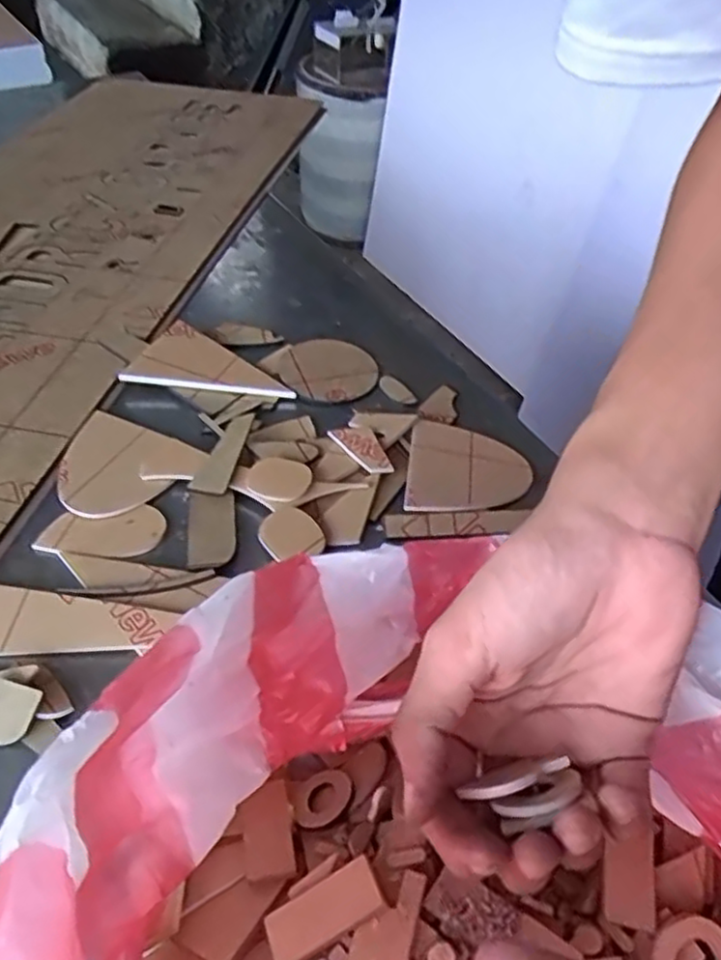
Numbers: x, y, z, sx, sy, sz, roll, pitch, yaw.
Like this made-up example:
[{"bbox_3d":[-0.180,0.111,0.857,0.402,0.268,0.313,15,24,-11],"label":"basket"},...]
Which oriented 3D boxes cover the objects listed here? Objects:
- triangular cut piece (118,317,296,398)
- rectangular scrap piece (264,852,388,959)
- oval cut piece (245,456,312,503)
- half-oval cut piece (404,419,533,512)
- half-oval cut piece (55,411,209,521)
[{"bbox_3d":[-0.103,-0.090,0.504,0.113,0.007,0.072,7,45,1],"label":"triangular cut piece"},{"bbox_3d":[-0.013,0.152,0.245,0.042,0.005,0.019,-32,50,-2],"label":"rectangular scrap piece"},{"bbox_3d":[-0.048,-0.001,0.417,0.037,0.005,0.036,26,49,20],"label":"oval cut piece"},{"bbox_3d":[0.068,-0.009,0.431,0.072,0.007,0.082,7,46,3],"label":"half-oval cut piece"},{"bbox_3d":[-0.150,-0.009,0.424,0.088,0.004,0.074,23,49,18],"label":"half-oval cut piece"}]

